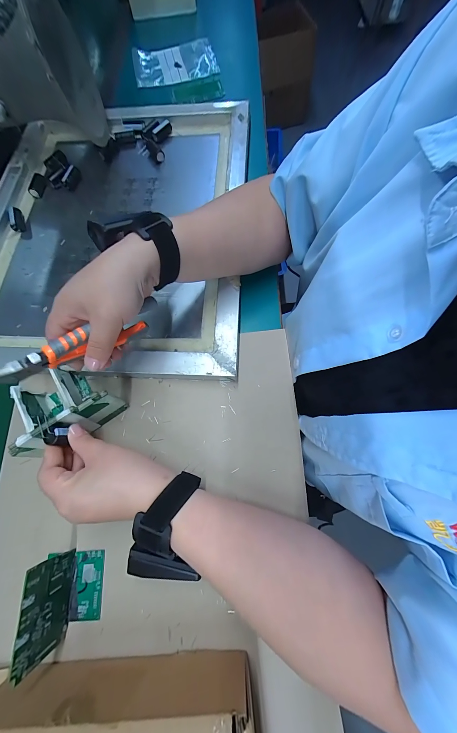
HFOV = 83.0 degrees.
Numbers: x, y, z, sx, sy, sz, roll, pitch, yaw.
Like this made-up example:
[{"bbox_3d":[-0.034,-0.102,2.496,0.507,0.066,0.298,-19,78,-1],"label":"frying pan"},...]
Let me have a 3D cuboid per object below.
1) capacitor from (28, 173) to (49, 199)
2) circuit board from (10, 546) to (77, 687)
[{"bbox_3d":[-0.333,-0.314,0.454,0.022,0.021,0.038,7,71,7],"label":"capacitor"},{"bbox_3d":[-0.162,0.216,0.233,0.006,0.063,0.075,-5,70,3],"label":"circuit board"}]

